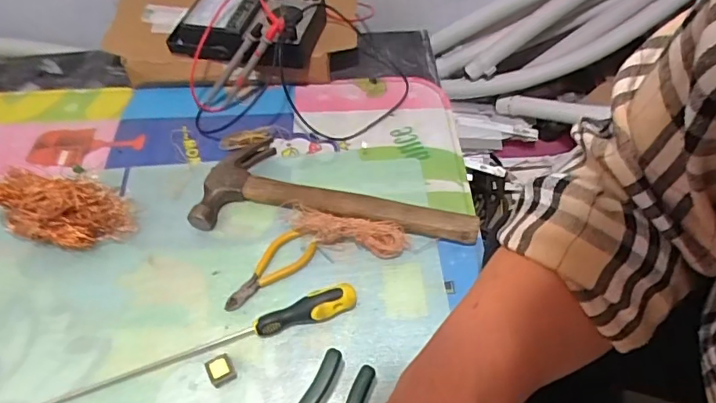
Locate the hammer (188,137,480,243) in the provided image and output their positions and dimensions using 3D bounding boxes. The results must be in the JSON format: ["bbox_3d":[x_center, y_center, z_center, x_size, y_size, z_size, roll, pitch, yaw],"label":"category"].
[{"bbox_3d":[-0.022,-0.015,0.585,0.296,0.026,0.117,3,55,4],"label":"hammer"}]

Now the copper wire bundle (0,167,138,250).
[{"bbox_3d":[-0.307,0.006,0.551,0.134,0.065,0.067,9,55,8],"label":"copper wire bundle"}]

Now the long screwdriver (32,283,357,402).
[{"bbox_3d":[-0.182,0.146,0.472,0.376,0.029,0.031,-19,56,-11],"label":"long screwdriver"}]

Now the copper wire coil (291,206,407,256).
[{"bbox_3d":[-0.012,0.030,0.547,0.124,0.032,0.034,10,55,8],"label":"copper wire coil"}]

